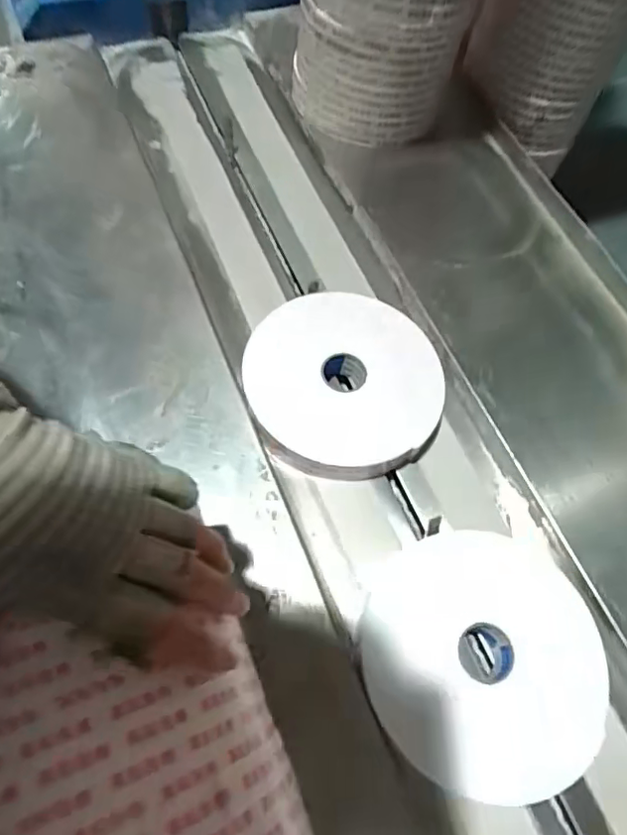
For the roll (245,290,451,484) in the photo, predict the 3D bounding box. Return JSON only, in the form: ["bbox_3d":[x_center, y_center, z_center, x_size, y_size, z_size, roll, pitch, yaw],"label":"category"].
[{"bbox_3d":[0.028,-0.034,0.519,0.176,0.047,0.171,2,64,-4],"label":"roll"}]

